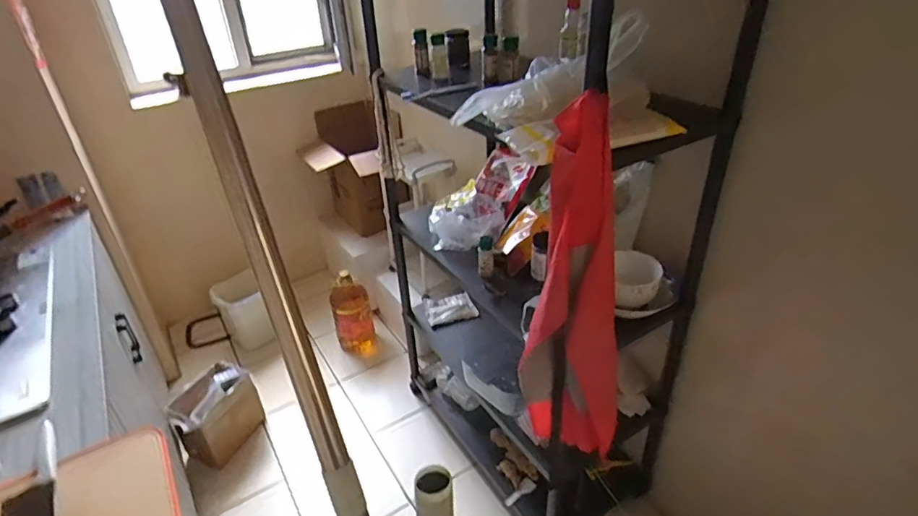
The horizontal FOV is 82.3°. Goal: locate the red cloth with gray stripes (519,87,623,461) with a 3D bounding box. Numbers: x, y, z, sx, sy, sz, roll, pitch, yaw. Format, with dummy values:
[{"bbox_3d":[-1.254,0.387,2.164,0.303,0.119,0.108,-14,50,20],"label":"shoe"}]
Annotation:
[{"bbox_3d":[0.203,0.077,0.890,0.177,0.648,0.083,-3,32,0],"label":"red cloth with gray stripes"}]

